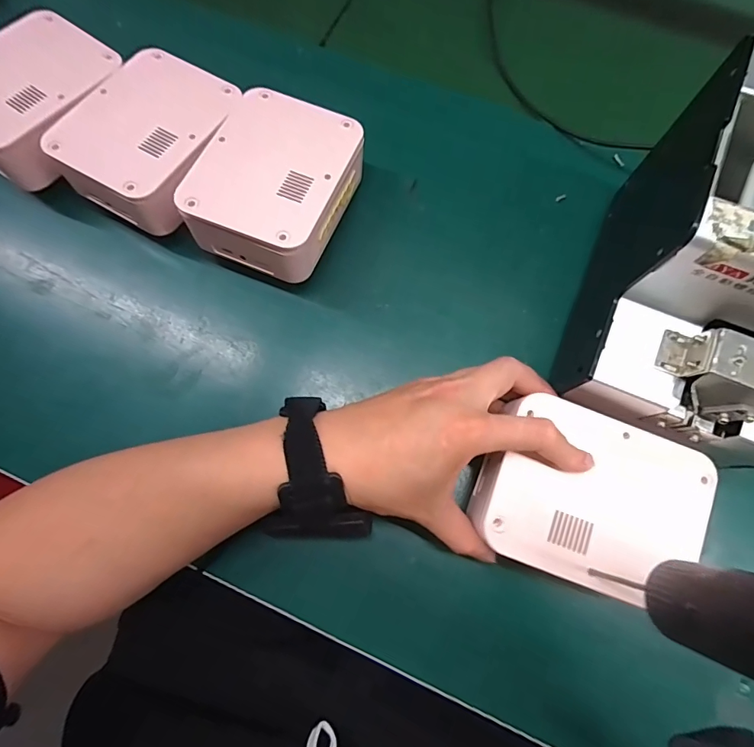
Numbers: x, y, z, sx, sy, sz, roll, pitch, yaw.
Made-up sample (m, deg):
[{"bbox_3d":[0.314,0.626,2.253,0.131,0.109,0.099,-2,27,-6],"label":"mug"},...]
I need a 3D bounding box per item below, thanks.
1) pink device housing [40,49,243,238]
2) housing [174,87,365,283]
[{"bbox_3d":[-0.169,-0.180,0.347,0.107,0.060,0.129,29,76,8],"label":"pink device housing"},{"bbox_3d":[-0.074,-0.141,0.334,0.101,0.064,0.134,22,75,6],"label":"housing"}]

